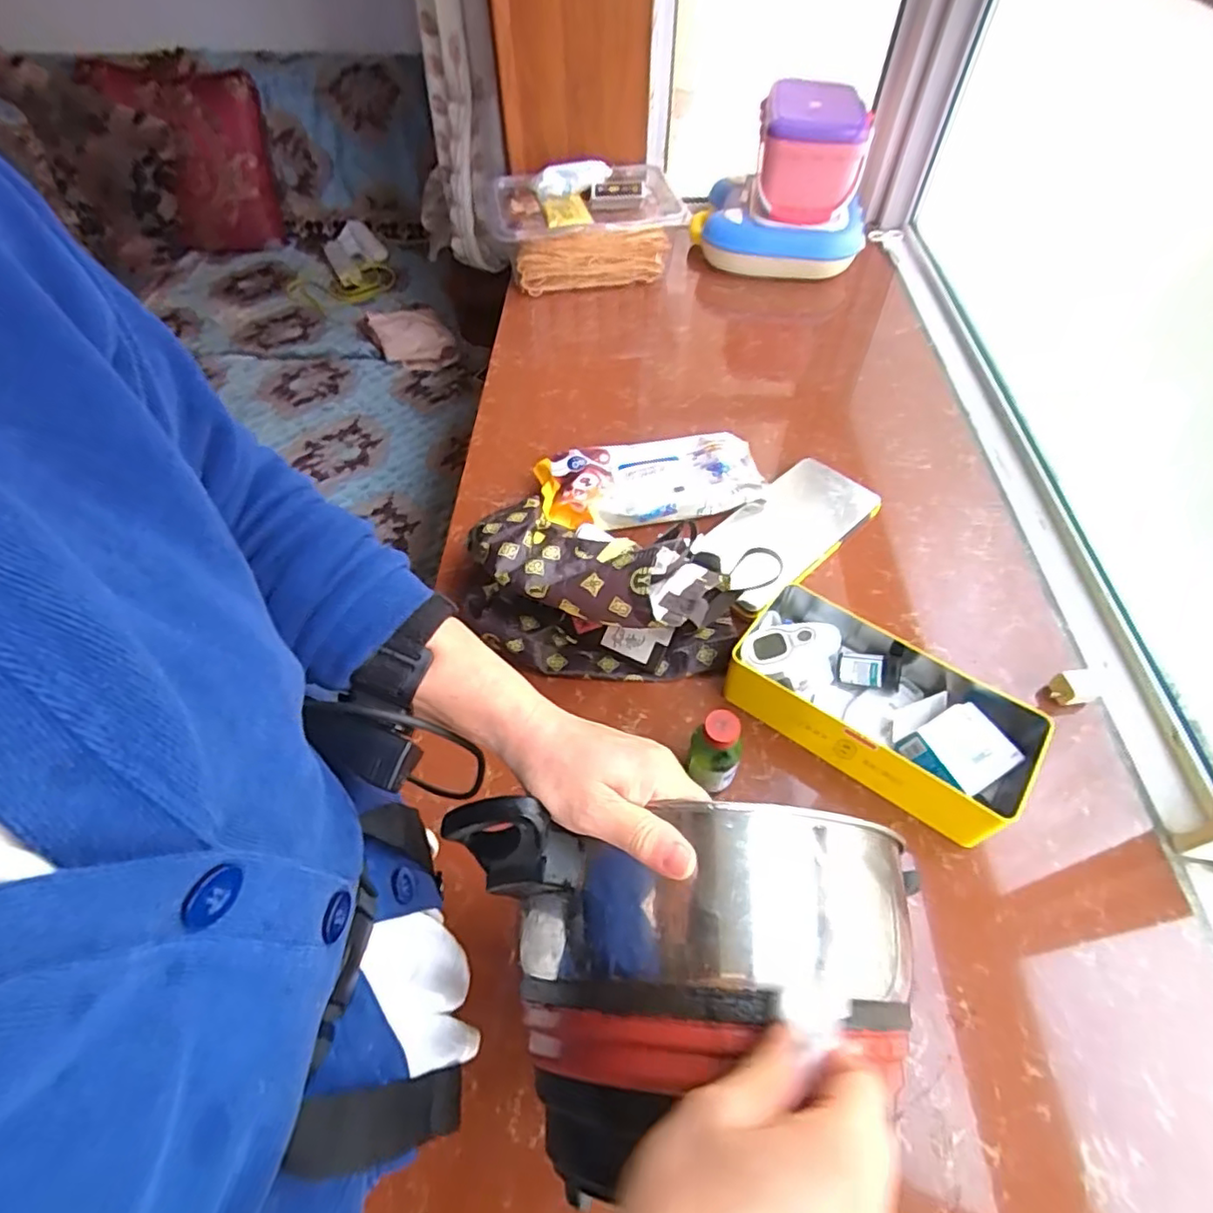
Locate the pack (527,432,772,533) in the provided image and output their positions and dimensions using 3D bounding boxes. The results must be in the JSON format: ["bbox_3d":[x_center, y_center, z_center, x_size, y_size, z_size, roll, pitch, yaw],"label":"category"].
[{"bbox_3d":[0.056,-0.148,0.800,0.279,0.066,0.133,-5,53,-2],"label":"pack"}]

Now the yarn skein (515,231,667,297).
[{"bbox_3d":[-0.023,-0.592,1.101,0.265,0.113,0.046,-4,54,-2],"label":"yarn skein"}]

